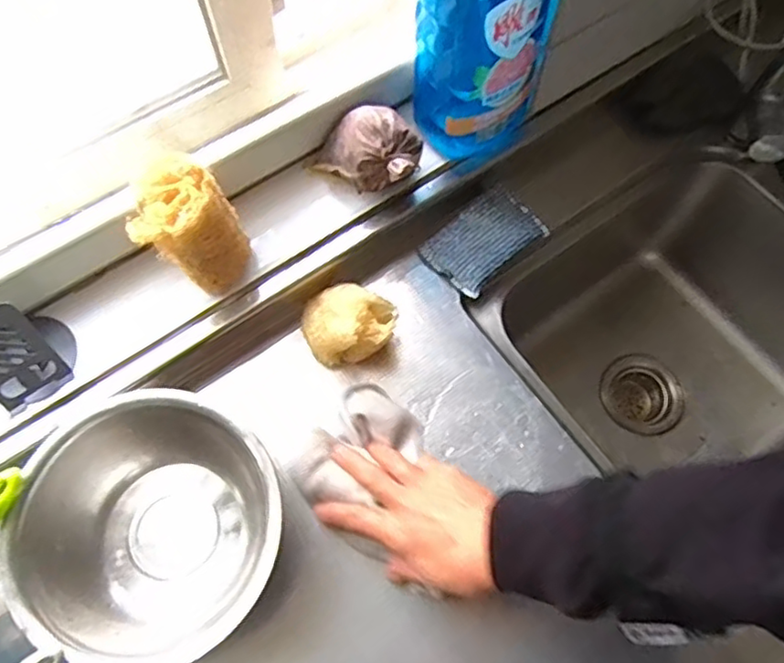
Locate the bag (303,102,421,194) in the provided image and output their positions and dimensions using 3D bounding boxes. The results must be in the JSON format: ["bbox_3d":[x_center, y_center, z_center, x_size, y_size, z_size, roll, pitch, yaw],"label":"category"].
[{"bbox_3d":[-0.021,-0.169,0.612,0.095,0.070,0.076,42,72,15],"label":"bag"}]

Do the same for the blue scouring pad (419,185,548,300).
[{"bbox_3d":[0.096,-0.095,0.668,0.116,0.021,0.075,-40,74,-16],"label":"blue scouring pad"}]

